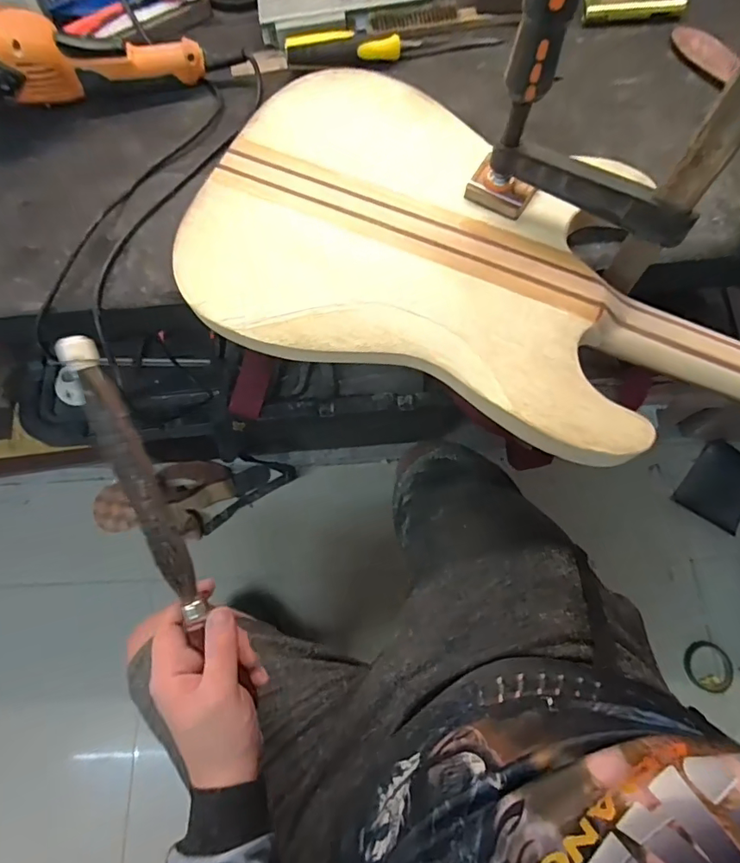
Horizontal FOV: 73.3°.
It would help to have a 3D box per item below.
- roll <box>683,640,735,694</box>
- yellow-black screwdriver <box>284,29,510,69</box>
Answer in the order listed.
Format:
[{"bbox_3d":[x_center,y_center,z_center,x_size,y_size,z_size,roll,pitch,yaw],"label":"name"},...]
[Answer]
[{"bbox_3d":[0.690,0.479,1.013,0.085,0.019,0.096,-14,70,-2],"label":"roll"},{"bbox_3d":[0.026,-0.430,0.557,0.234,0.025,0.041,-5,70,1],"label":"yellow-black screwdriver"}]

